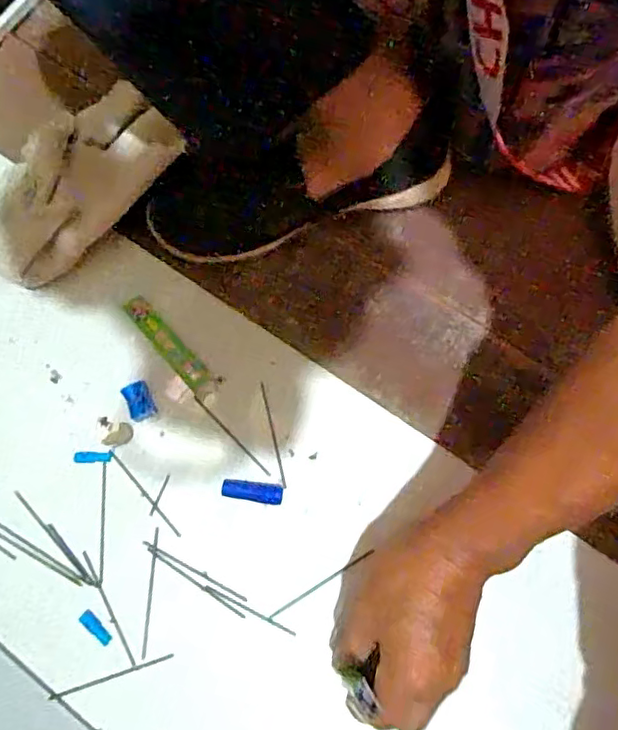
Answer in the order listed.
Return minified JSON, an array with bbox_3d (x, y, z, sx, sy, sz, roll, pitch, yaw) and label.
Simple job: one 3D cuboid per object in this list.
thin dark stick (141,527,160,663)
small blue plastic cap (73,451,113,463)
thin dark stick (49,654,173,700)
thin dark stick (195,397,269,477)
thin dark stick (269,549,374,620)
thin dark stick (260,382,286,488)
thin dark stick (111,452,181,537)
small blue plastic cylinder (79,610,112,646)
[{"bbox_3d":[-0.118,0.168,0.442,0.004,0.004,0.090,2,73,1],"label":"thin dark stick"},{"bbox_3d":[-0.172,0.073,0.474,0.028,0.004,0.009,-4,73,0],"label":"small blue plastic cap"},{"bbox_3d":[-0.140,0.222,0.425,0.086,0.006,0.004,-18,73,-5],"label":"thin dark stick"},{"bbox_3d":[-0.063,0.057,0.480,0.004,0.004,0.088,-43,77,-12],"label":"thin dark stick"},{"bbox_3d":[0.008,0.162,0.440,0.086,0.004,0.004,-31,75,-9],"label":"thin dark stick"},{"bbox_3d":[-0.029,0.055,0.481,0.004,0.004,0.087,-13,73,-3],"label":"thin dark stick"},{"bbox_3d":[-0.129,0.101,0.467,0.004,0.004,0.085,-42,77,-11],"label":"thin dark stick"},{"bbox_3d":[-0.155,0.191,0.433,0.029,0.005,0.009,40,77,12],"label":"small blue plastic cylinder"}]

